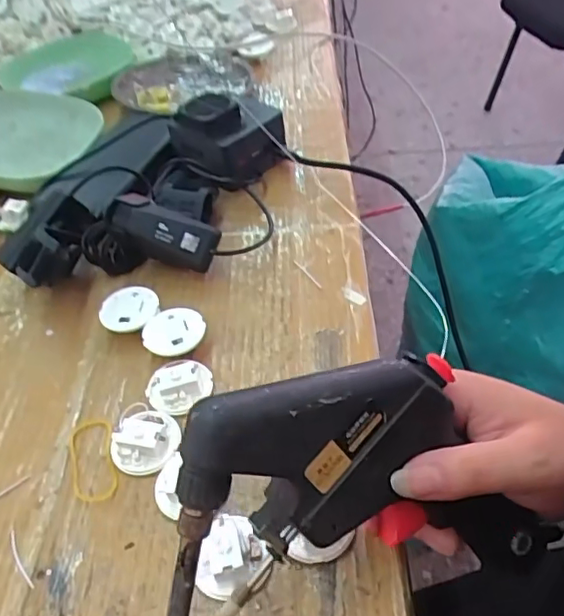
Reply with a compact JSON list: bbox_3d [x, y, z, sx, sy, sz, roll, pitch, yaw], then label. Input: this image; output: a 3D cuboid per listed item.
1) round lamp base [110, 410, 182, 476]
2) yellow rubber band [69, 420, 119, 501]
[{"bbox_3d":[-0.076,0.073,0.322,0.038,0.017,0.034,-21,47,-14],"label":"round lamp base"},{"bbox_3d":[-0.106,0.084,0.324,0.024,0.004,0.052,-15,46,-9],"label":"yellow rubber band"}]

